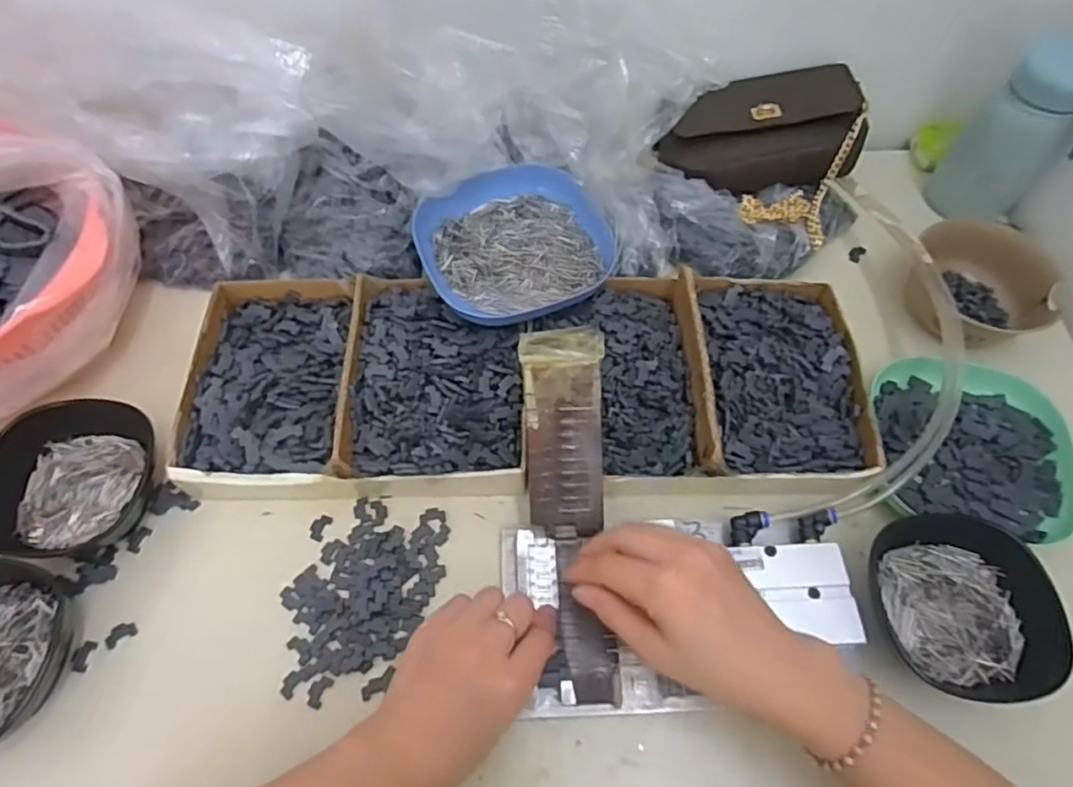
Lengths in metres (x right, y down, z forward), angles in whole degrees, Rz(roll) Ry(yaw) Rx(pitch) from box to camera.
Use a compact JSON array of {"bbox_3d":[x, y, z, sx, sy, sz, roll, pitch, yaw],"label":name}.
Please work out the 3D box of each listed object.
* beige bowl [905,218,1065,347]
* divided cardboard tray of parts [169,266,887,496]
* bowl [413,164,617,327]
[{"bbox_3d":[0.355,-0.086,0.510,0.114,0.050,0.097,39,66,19],"label":"beige bowl"},{"bbox_3d":[-0.004,-0.015,0.467,0.485,0.046,0.172,0,59,-1],"label":"divided cardboard tray of parts"},{"bbox_3d":[-0.015,-0.118,0.495,0.145,0.032,0.127,-15,61,-10],"label":"bowl"}]

